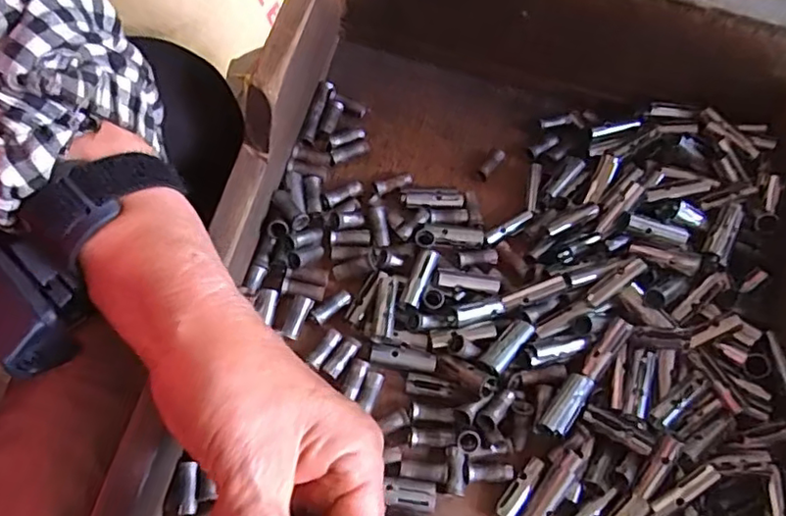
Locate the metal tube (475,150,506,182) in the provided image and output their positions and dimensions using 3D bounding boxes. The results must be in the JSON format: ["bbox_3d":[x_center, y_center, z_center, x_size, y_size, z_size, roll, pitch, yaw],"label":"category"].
[{"bbox_3d":[0.064,-0.061,0.402,0.008,0.010,0.024,40,92,17],"label":"metal tube"}]

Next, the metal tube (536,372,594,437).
[{"bbox_3d":[0.092,0.077,0.322,0.015,0.014,0.040,38,63,12],"label":"metal tube"}]

